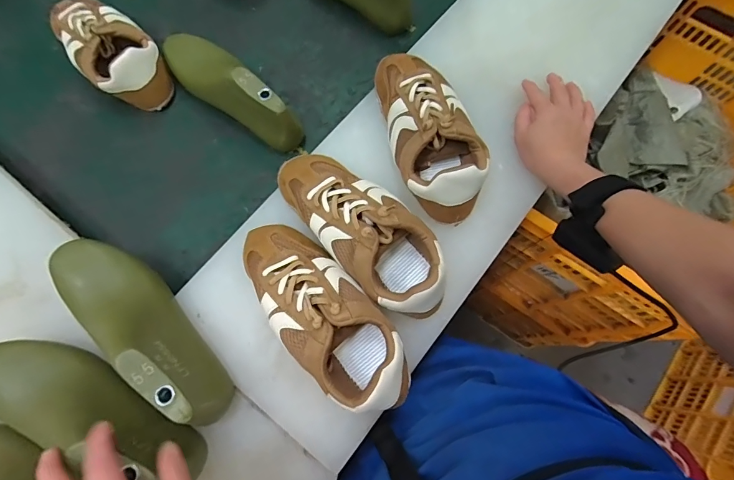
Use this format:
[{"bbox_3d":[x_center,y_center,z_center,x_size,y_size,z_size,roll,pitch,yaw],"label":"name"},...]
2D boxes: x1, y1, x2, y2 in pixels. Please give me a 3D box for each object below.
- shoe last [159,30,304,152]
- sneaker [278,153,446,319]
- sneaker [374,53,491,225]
[{"bbox_3d":[-0.177,-0.200,0.494,0.227,0.085,0.070,41,77,11],"label":"shoe last"},{"bbox_3d":[-0.006,-0.018,0.403,0.088,0.076,0.214,-40,80,-11],"label":"sneaker"},{"bbox_3d":[0.071,-0.128,0.441,0.091,0.069,0.217,-12,74,-4],"label":"sneaker"}]

